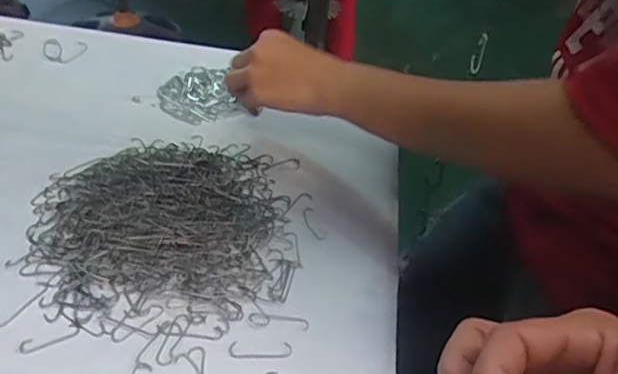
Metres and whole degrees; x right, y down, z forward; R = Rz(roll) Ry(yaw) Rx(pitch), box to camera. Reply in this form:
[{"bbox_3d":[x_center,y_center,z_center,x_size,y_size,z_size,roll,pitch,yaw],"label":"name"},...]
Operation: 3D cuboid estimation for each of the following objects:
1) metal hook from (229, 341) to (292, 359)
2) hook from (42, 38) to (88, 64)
[{"bbox_3d":[-0.034,0.114,0.417,0.044,0.004,0.014,2,40,-7],"label":"metal hook"},{"bbox_3d":[-0.300,-0.166,0.713,0.055,0.004,0.050,11,39,4],"label":"hook"}]

